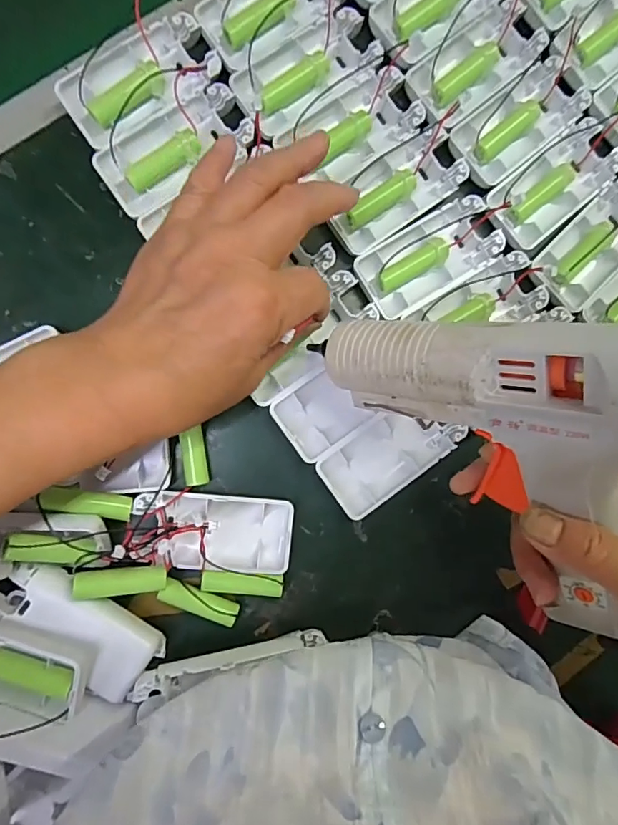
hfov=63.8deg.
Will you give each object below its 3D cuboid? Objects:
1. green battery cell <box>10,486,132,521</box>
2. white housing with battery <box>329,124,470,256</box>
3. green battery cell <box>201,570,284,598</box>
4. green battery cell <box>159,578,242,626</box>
[{"bbox_3d":[-0.128,0.052,0.281,0.054,0.012,0.013,14,88,-38],"label":"green battery cell"},{"bbox_3d":[0.052,-0.144,0.319,0.093,0.014,0.048,-37,92,-3],"label":"white housing with battery"},{"bbox_3d":[-0.041,0.105,0.308,0.049,0.014,0.014,6,89,-4],"label":"green battery cell"},{"bbox_3d":[-0.066,0.115,0.305,0.049,0.014,0.014,23,88,-3],"label":"green battery cell"}]

